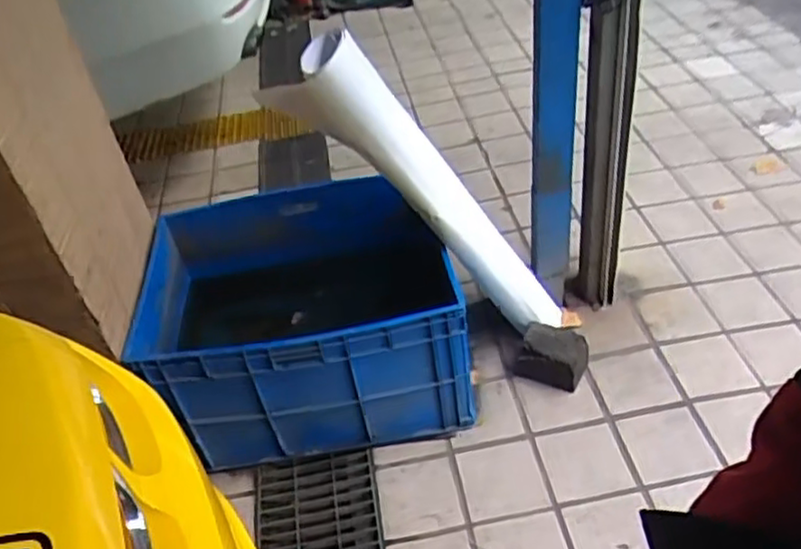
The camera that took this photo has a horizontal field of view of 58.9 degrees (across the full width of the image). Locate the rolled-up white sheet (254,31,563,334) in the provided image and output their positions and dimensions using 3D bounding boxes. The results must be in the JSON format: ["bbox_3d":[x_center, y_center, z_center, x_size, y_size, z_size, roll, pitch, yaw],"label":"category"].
[{"bbox_3d":[0.098,-0.180,1.866,0.208,1.152,0.215,-43,46,6],"label":"rolled-up white sheet"}]

